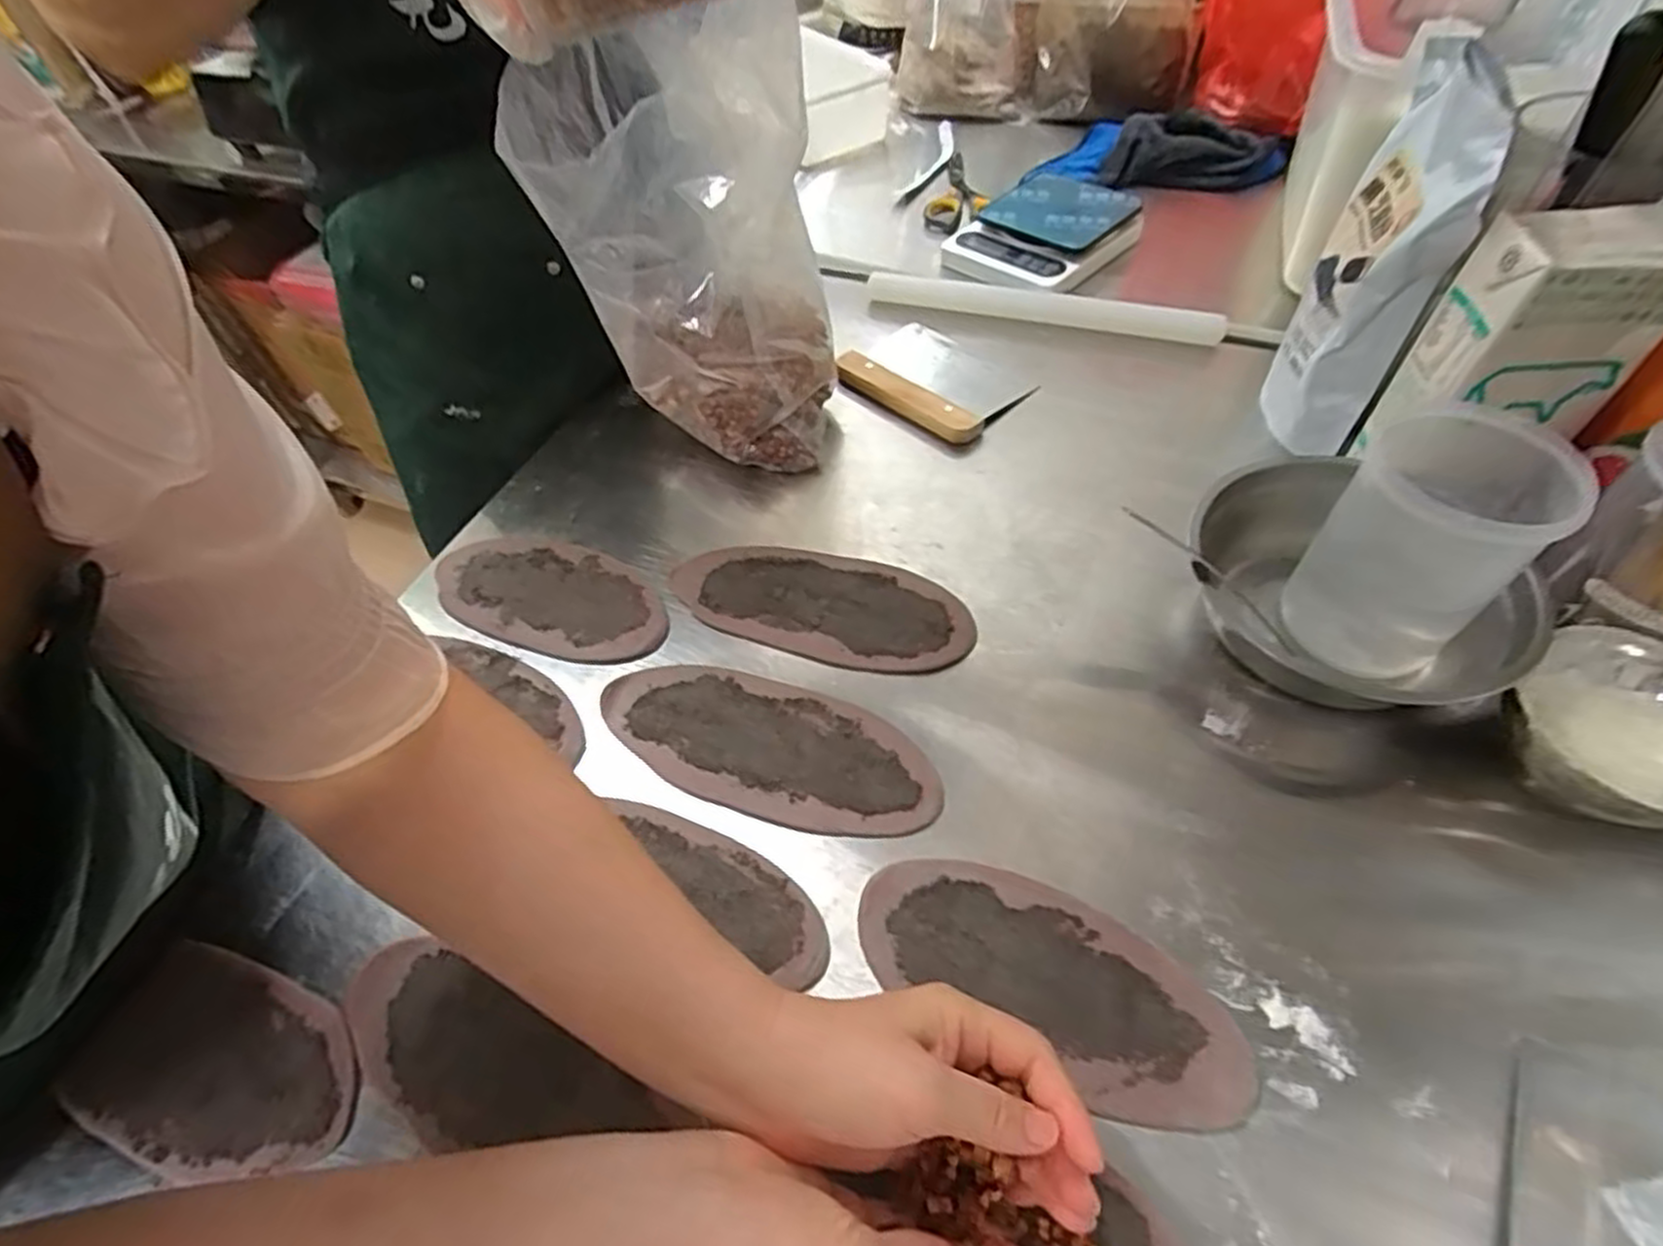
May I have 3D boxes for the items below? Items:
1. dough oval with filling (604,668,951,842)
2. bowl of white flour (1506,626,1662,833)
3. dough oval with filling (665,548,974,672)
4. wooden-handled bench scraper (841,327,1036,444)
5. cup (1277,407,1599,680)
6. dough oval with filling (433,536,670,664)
[{"bbox_3d":[-0.040,0.075,0.471,0.214,0.011,0.084,14,55,15],"label":"dough oval with filling"},{"bbox_3d":[0.417,0.060,0.400,0.094,0.048,0.100,-2,52,3],"label":"bowl of white flour"},{"bbox_3d":[-0.009,-0.014,0.531,0.208,0.006,0.084,12,54,14],"label":"dough oval with filling"},{"bbox_3d":[0.092,-0.217,0.677,0.111,0.023,0.148,-39,59,-23],"label":"wooden-handled bench scraper"},{"bbox_3d":[0.338,-0.043,0.446,0.105,0.137,0.092,-38,58,-22],"label":"cup"},{"bbox_3d":[-0.201,-0.020,0.554,0.181,0.007,0.091,16,55,16],"label":"dough oval with filling"}]

